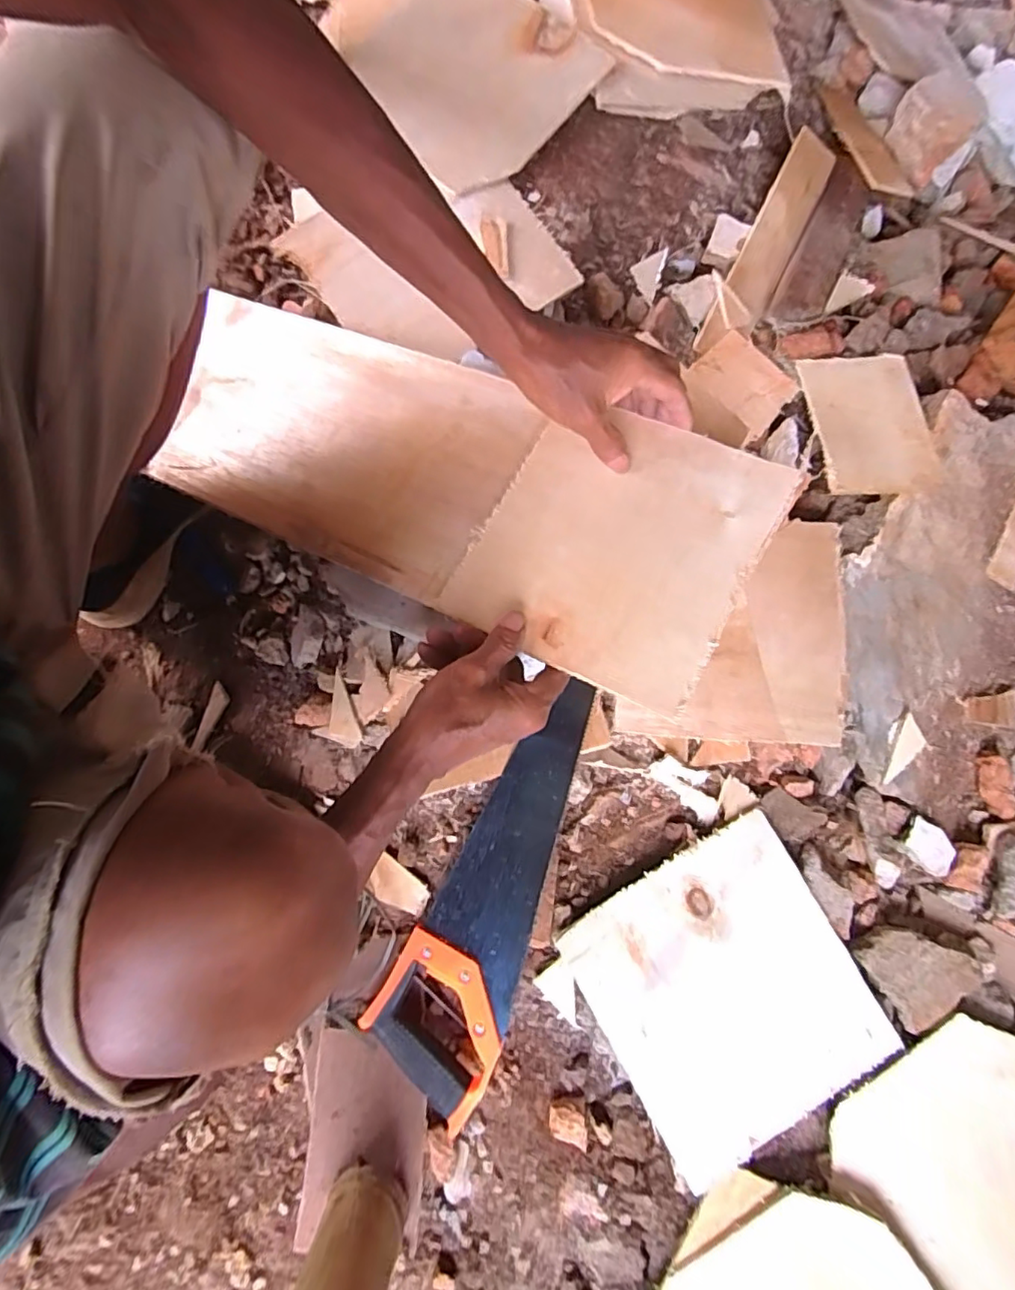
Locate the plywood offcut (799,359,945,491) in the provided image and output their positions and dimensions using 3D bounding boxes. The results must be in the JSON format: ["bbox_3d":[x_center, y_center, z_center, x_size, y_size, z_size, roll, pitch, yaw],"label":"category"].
[{"bbox_3d":[0.373,-0.230,0.618,0.109,0.012,0.179,-4,67,5],"label":"plywood offcut"}]

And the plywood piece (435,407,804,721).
[{"bbox_3d":[0.078,-0.077,0.439,0.187,0.008,0.207,27,79,18],"label":"plywood piece"}]

